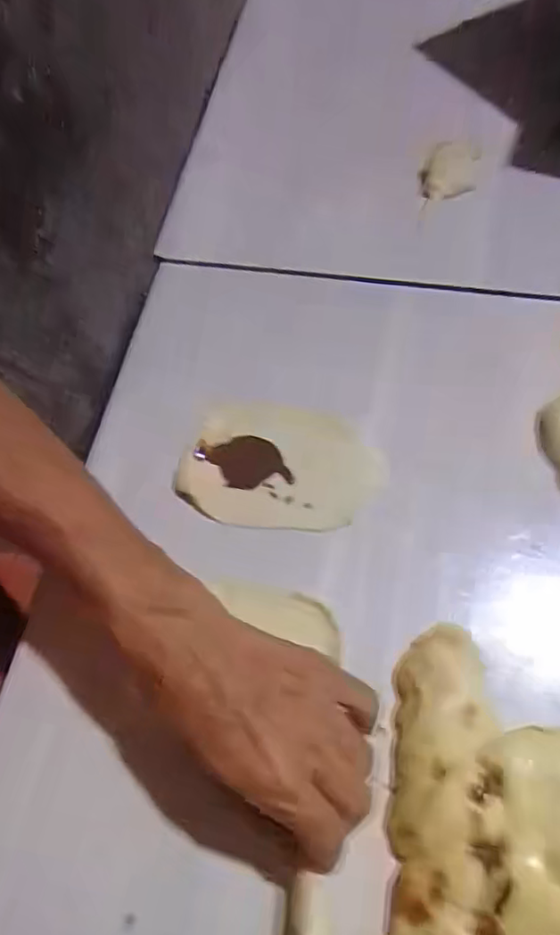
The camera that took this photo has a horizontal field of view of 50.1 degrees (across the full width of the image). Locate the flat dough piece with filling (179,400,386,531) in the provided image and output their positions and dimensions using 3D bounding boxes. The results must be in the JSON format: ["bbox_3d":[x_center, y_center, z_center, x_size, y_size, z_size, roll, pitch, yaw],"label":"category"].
[{"bbox_3d":[0.002,0.000,0.439,0.143,0.014,0.097,8,60,8],"label":"flat dough piece with filling"}]

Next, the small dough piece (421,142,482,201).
[{"bbox_3d":[0.166,-0.284,0.578,0.051,0.057,0.020,6,62,9],"label":"small dough piece"}]

